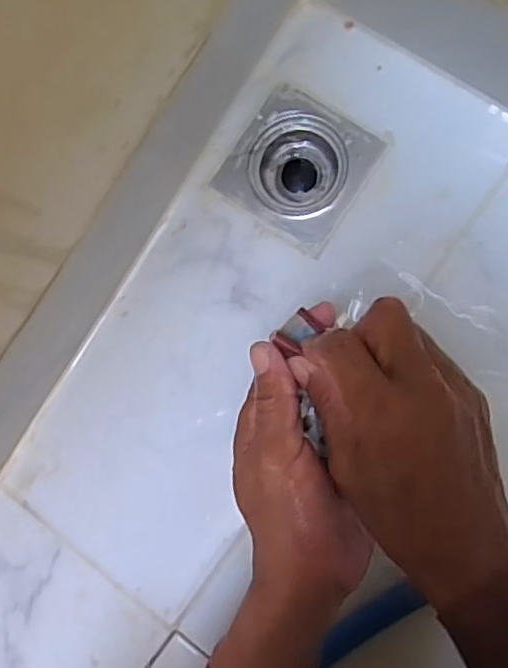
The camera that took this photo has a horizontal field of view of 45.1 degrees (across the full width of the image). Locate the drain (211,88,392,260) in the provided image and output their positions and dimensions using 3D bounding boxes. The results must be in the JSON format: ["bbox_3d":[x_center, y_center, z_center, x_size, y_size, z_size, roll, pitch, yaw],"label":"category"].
[{"bbox_3d":[0.036,-0.124,0.475,0.098,0.031,0.099,34,92,9],"label":"drain"}]

